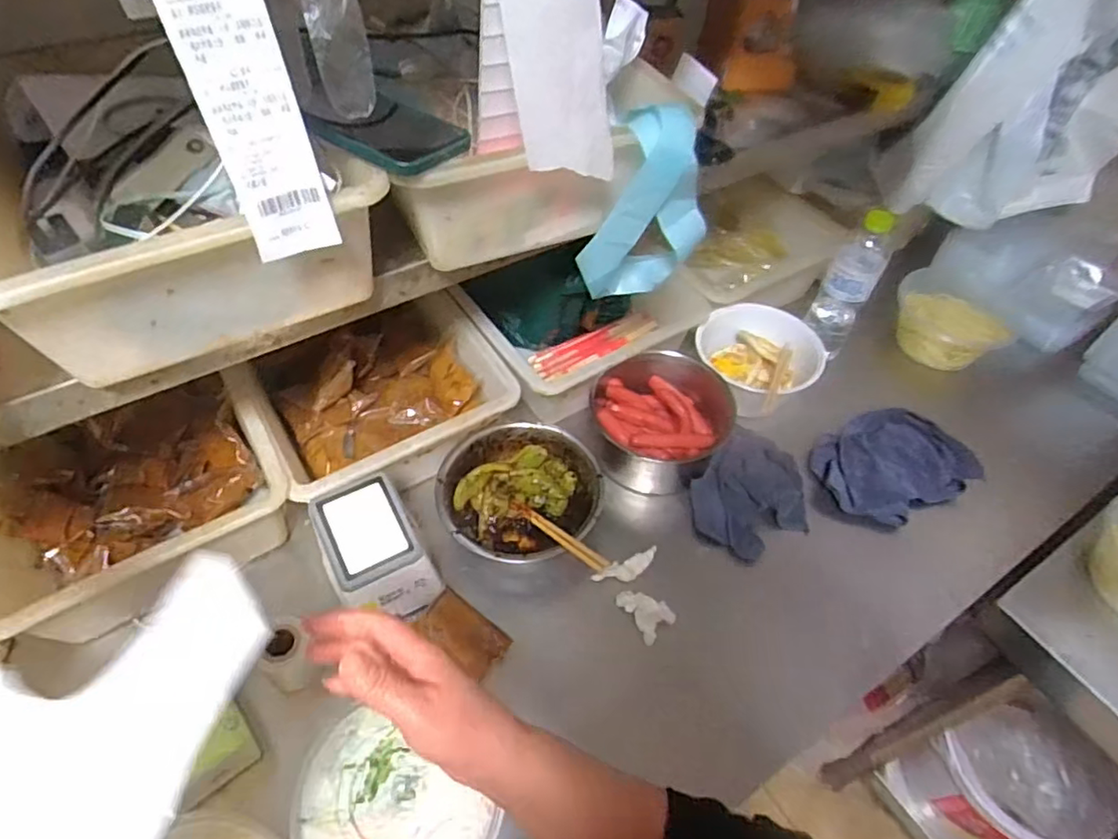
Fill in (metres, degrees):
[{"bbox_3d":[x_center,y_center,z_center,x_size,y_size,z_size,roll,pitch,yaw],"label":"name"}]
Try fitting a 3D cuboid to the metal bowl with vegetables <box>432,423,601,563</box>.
[{"bbox_3d":[-0.047,0.091,0.724,0.174,0.071,0.168,1,52,-1],"label":"metal bowl with vegetables"}]

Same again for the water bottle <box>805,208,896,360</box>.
[{"bbox_3d":[0.389,-0.179,0.841,0.062,0.217,0.065,25,55,17],"label":"water bottle"}]

